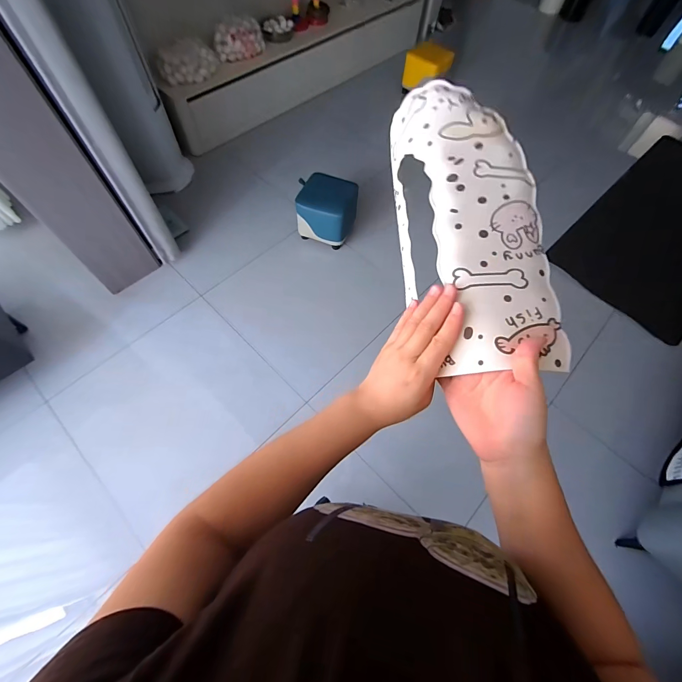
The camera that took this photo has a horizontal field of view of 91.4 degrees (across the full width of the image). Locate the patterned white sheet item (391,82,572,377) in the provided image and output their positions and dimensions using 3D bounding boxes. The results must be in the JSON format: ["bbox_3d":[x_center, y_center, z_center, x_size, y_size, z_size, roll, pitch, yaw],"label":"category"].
[{"bbox_3d":[0.150,-0.130,0.449,0.136,0.196,0.390,-6,66,-3],"label":"patterned white sheet item"}]

